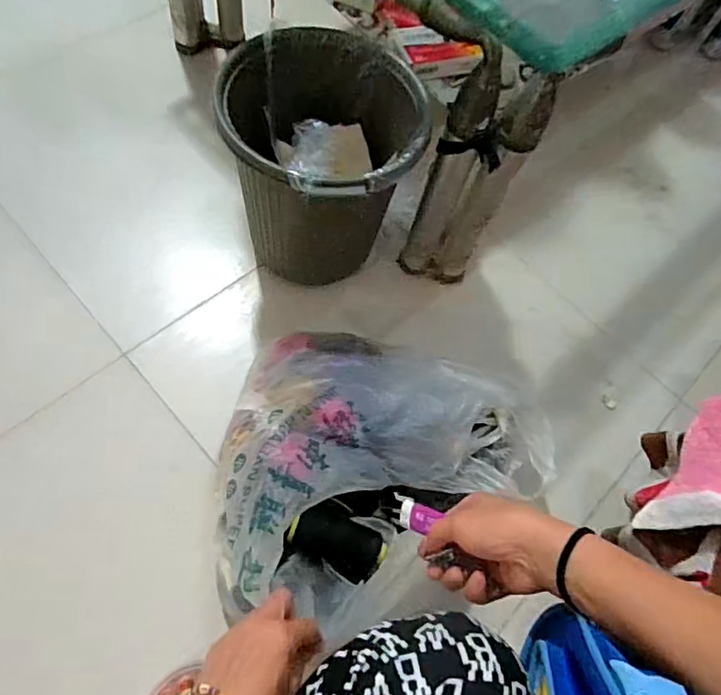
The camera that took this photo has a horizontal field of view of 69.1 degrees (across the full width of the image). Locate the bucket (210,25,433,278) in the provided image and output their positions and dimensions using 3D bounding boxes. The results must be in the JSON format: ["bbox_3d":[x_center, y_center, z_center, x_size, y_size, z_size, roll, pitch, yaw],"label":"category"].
[{"bbox_3d":[-0.048,-0.217,0.716,0.237,0.291,0.233,2,61,-3],"label":"bucket"}]

